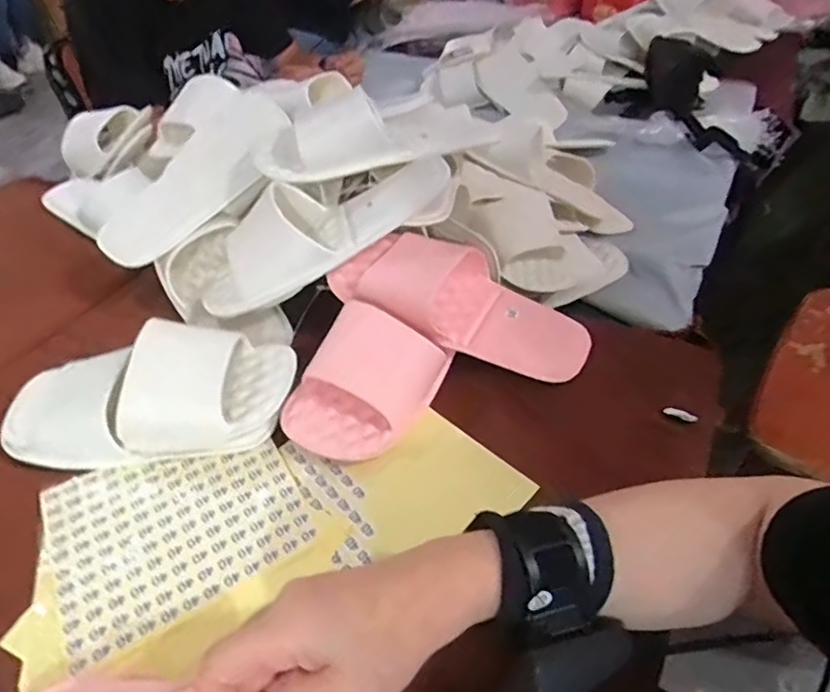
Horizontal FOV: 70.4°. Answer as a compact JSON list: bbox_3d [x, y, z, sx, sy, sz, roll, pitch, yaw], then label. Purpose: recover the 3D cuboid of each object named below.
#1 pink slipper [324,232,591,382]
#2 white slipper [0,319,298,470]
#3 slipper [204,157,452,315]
[{"bbox_3d":[0.042,-0.044,0.514,0.230,0.049,0.093,26,47,10],"label":"pink slipper"},{"bbox_3d":[-0.214,0.037,0.467,0.237,0.072,0.095,-9,43,-2],"label":"white slipper"},{"bbox_3d":[-0.090,-0.113,0.540,0.249,0.065,0.108,-25,41,3],"label":"slipper"}]

